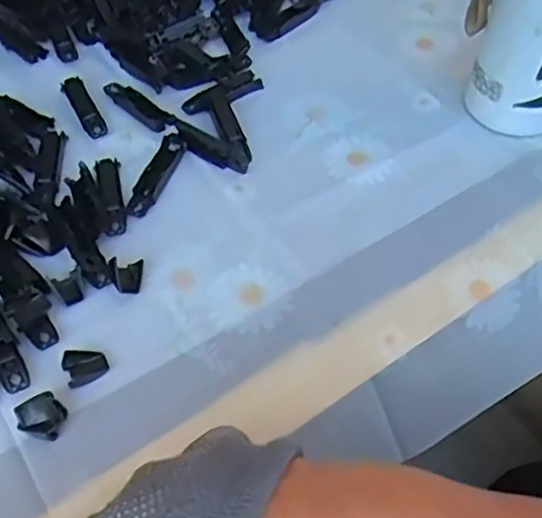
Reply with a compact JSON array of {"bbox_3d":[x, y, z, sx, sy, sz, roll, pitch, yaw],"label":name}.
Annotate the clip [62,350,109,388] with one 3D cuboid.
[{"bbox_3d":[-0.103,0.059,0.389,0.023,0.006,0.020,-19,56,-15],"label":"clip"}]

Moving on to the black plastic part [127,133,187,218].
[{"bbox_3d":[-0.076,-0.059,0.476,0.017,0.007,0.075,18,55,12],"label":"black plastic part"}]

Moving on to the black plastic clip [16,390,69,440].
[{"bbox_3d":[-0.120,0.081,0.364,0.023,0.018,0.019,17,55,11],"label":"black plastic clip"}]

